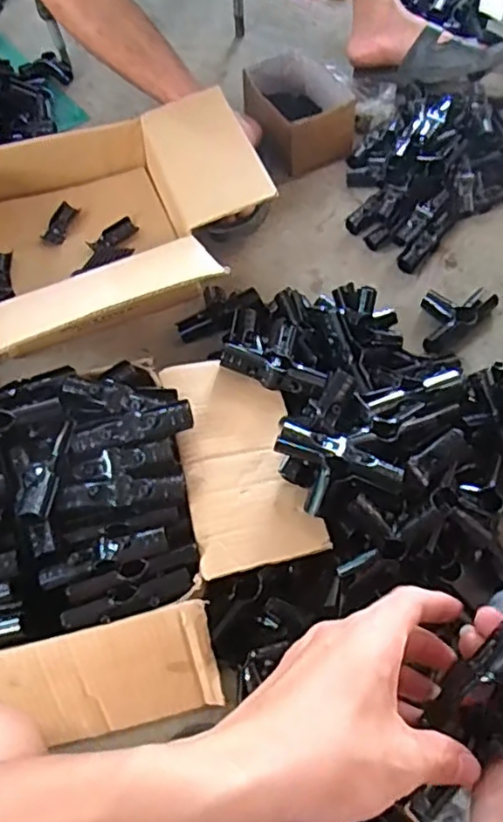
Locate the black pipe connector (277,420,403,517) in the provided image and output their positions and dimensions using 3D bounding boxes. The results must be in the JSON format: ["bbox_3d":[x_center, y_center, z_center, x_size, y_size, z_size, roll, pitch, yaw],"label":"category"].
[{"bbox_3d":[0.084,0.067,0.650,0.133,0.054,0.075,20,63,1],"label":"black pipe connector"}]

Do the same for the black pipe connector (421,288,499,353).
[{"bbox_3d":[0.294,-0.143,0.937,0.087,0.034,0.141,37,68,22],"label":"black pipe connector"}]

